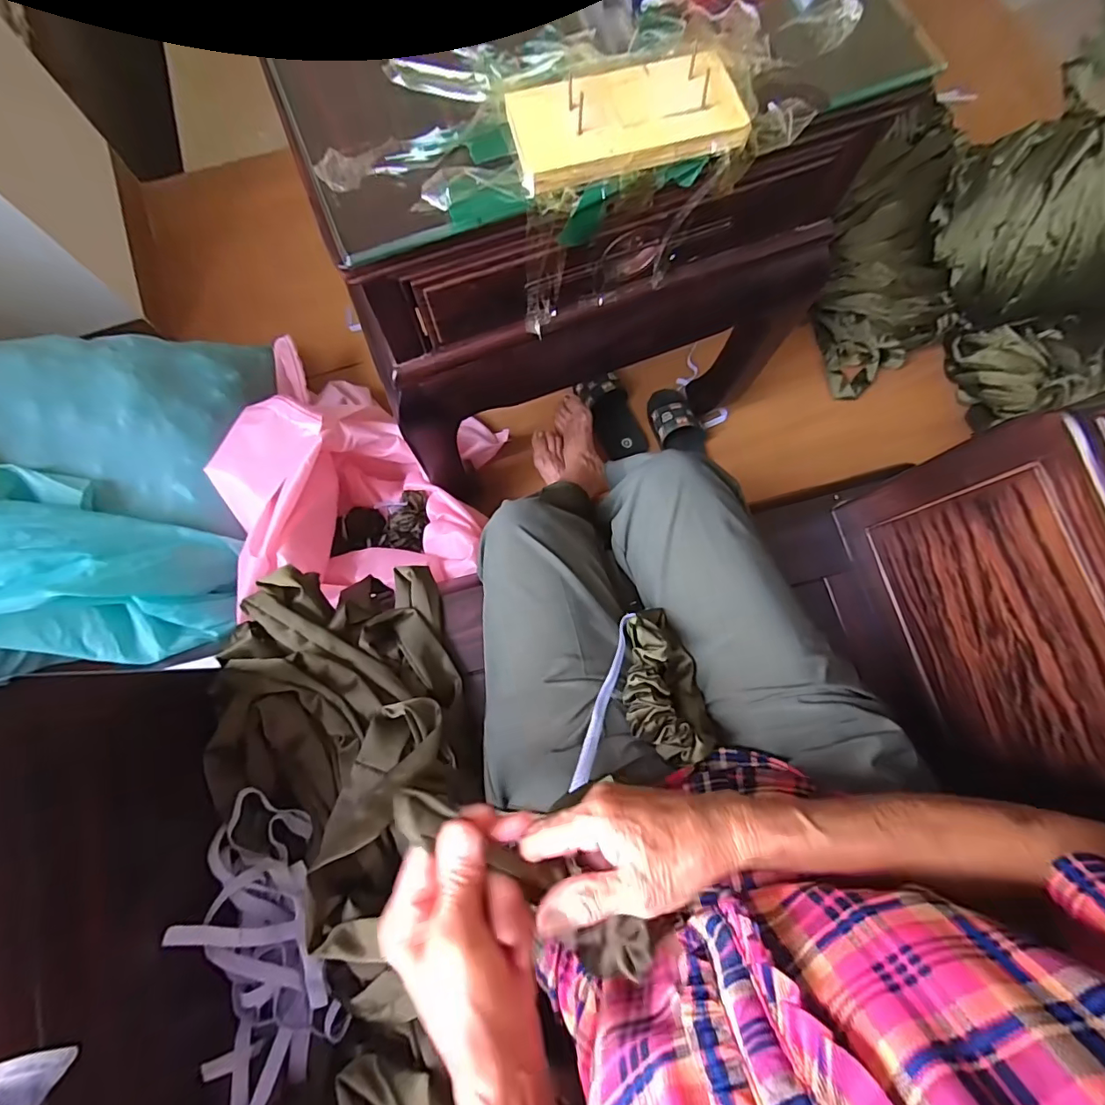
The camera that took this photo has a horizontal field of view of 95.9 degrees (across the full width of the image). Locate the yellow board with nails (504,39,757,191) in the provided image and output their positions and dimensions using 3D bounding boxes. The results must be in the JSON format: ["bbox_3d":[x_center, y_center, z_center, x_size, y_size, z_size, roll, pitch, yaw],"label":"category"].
[{"bbox_3d":[0.060,-0.353,0.406,0.185,0.020,0.080,-17,79,-4],"label":"yellow board with nails"}]

